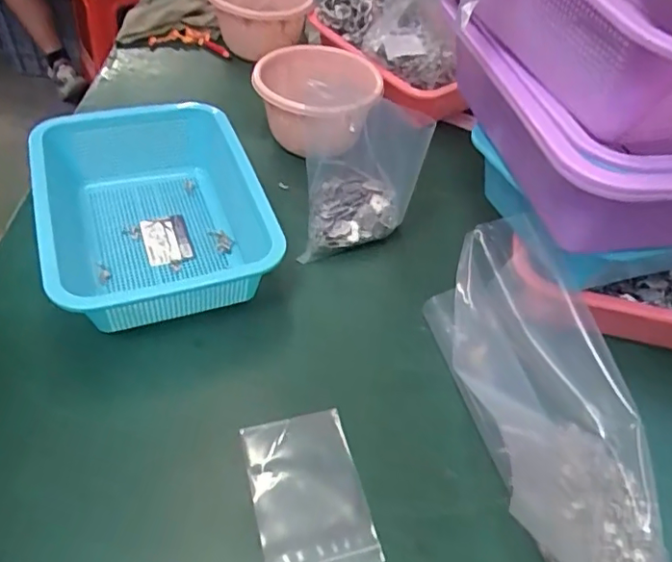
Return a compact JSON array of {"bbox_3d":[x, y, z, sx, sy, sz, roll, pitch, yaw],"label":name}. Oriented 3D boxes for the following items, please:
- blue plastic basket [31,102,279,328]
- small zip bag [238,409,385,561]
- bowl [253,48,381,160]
[{"bbox_3d":[-0.174,-0.062,0.559,0.193,0.089,0.258,-16,50,-18],"label":"blue plastic basket"},{"bbox_3d":[-0.021,0.155,0.425,0.079,0.008,0.120,-10,48,-13],"label":"small zip bag"},{"bbox_3d":[-0.027,-0.218,0.701,0.150,0.080,0.142,2,46,-2],"label":"bowl"}]

